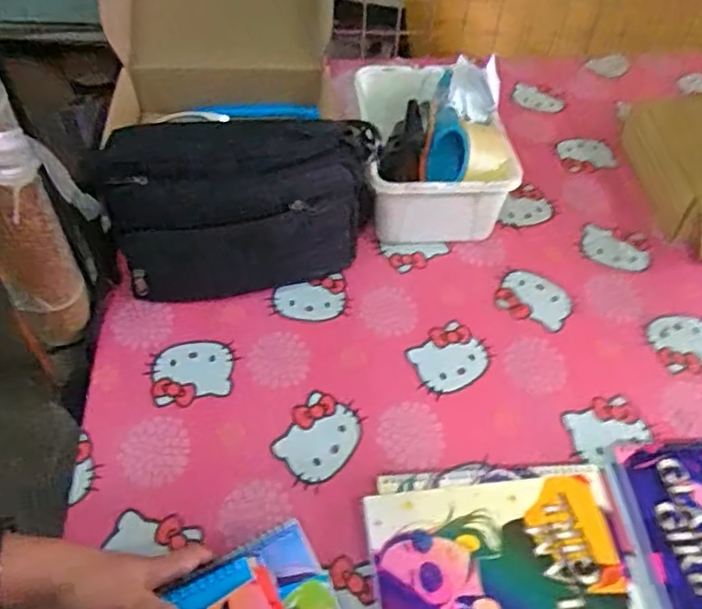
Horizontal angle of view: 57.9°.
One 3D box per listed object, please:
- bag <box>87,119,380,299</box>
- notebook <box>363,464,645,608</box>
[{"bbox_3d":[-0.105,-0.097,0.651,0.267,0.174,0.077,-13,52,-12],"label":"bag"},{"bbox_3d":[0.122,0.210,0.516,0.205,0.015,0.163,-5,50,-5],"label":"notebook"}]

